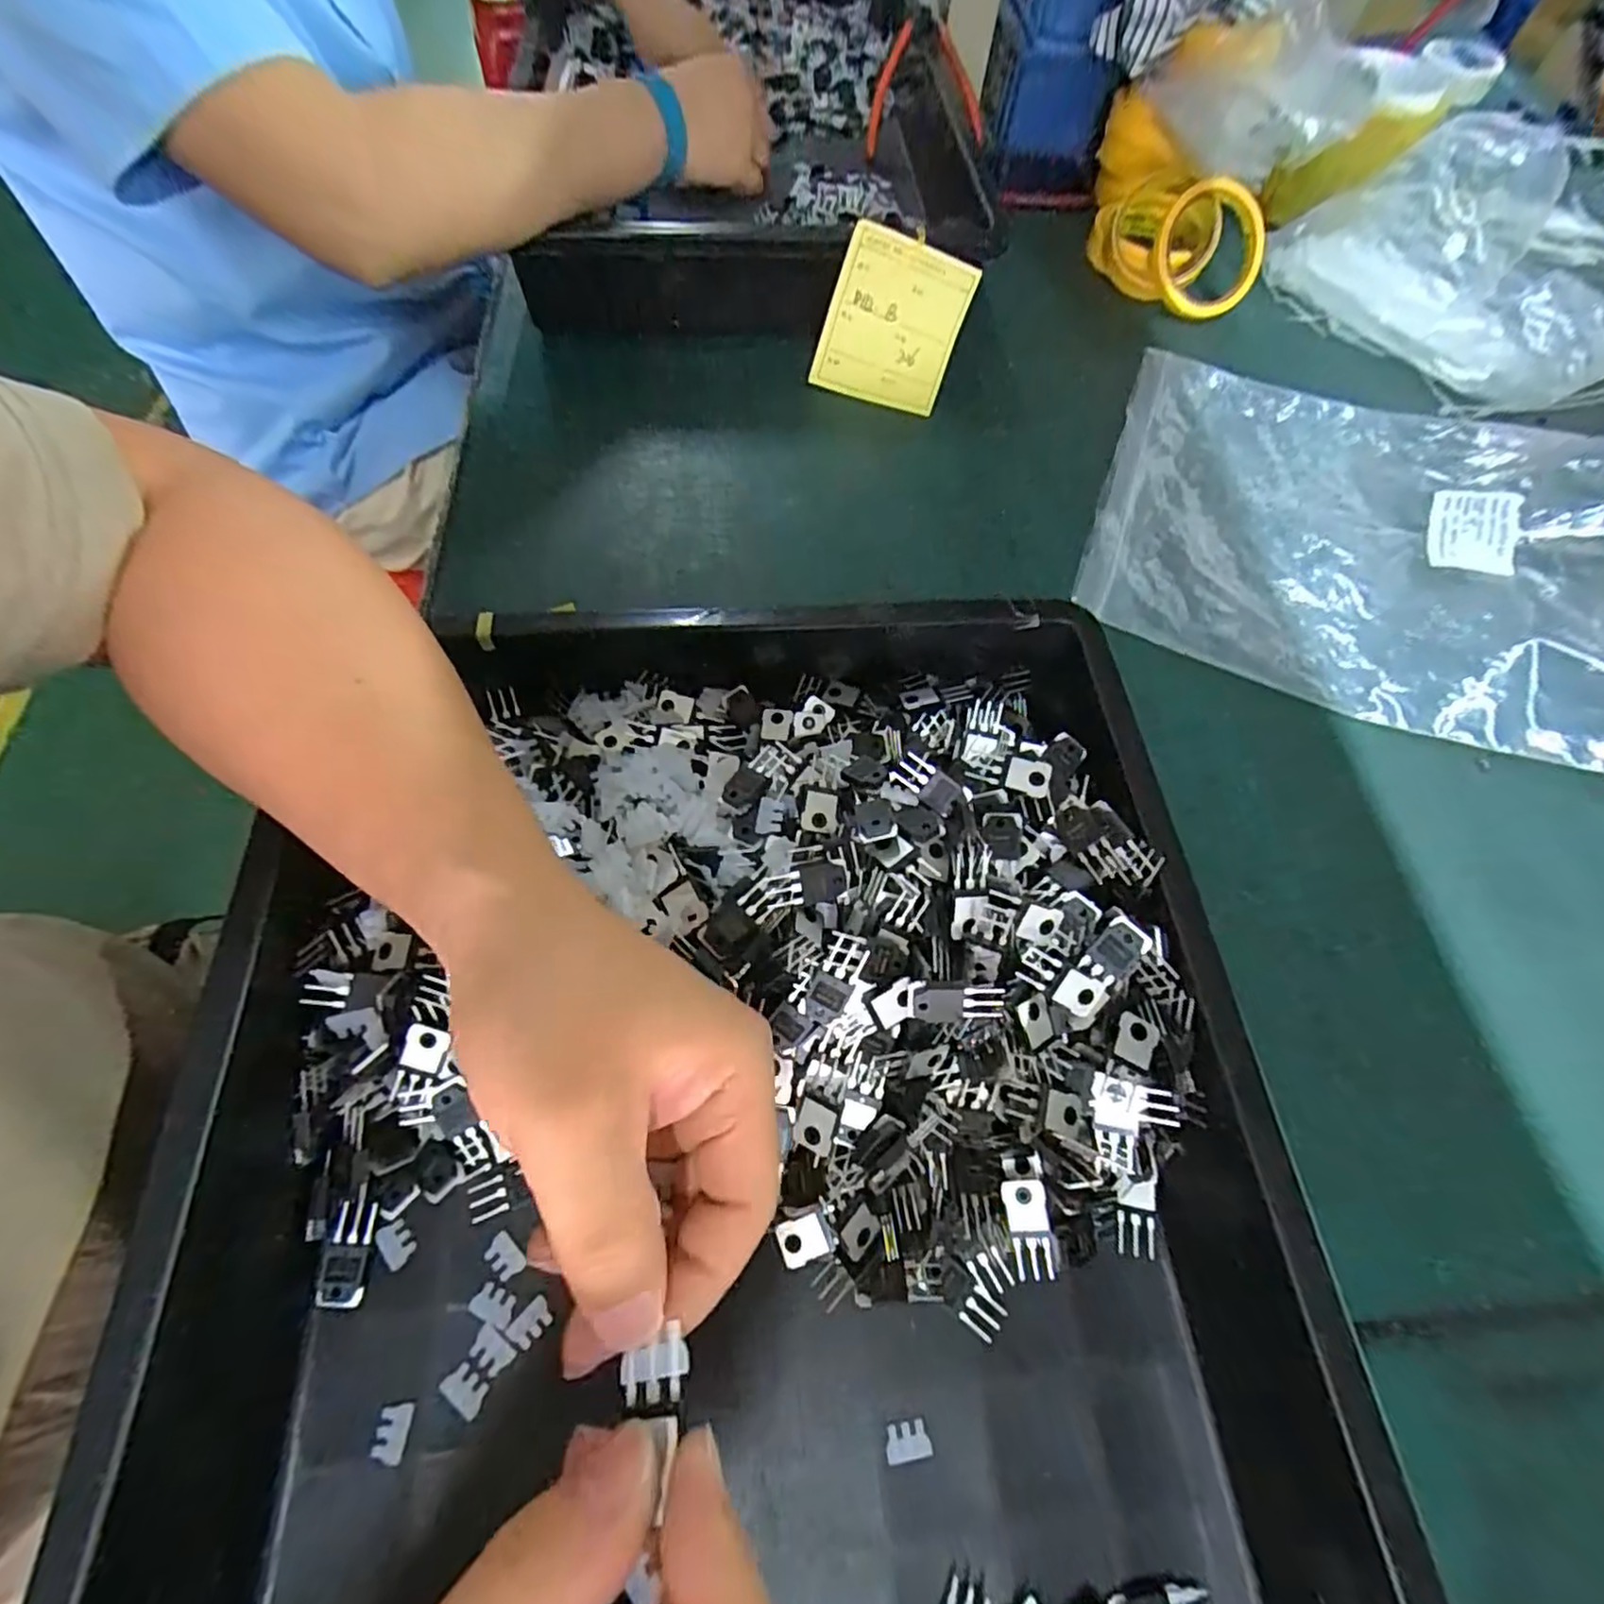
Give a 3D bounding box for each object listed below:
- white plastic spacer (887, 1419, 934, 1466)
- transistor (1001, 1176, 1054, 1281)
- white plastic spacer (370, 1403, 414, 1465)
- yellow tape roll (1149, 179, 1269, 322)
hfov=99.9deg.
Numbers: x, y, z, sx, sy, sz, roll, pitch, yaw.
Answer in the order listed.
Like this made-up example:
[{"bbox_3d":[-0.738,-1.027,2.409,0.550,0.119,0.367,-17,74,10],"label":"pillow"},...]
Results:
[{"bbox_3d":[0.038,0.230,0.242,0.016,0.004,0.011,-6,65,-6],"label":"white plastic spacer"},{"bbox_3d":[0.088,0.165,0.261,0.016,0.006,0.035,-7,82,-7],"label":"transistor"},{"bbox_3d":[-0.145,0.222,0.236,0.011,0.004,0.015,3,64,-2],"label":"white plastic spacer"},{"bbox_3d":[0.349,-0.467,0.578,0.098,0.019,0.109,21,98,-17],"label":"yellow tape roll"}]

